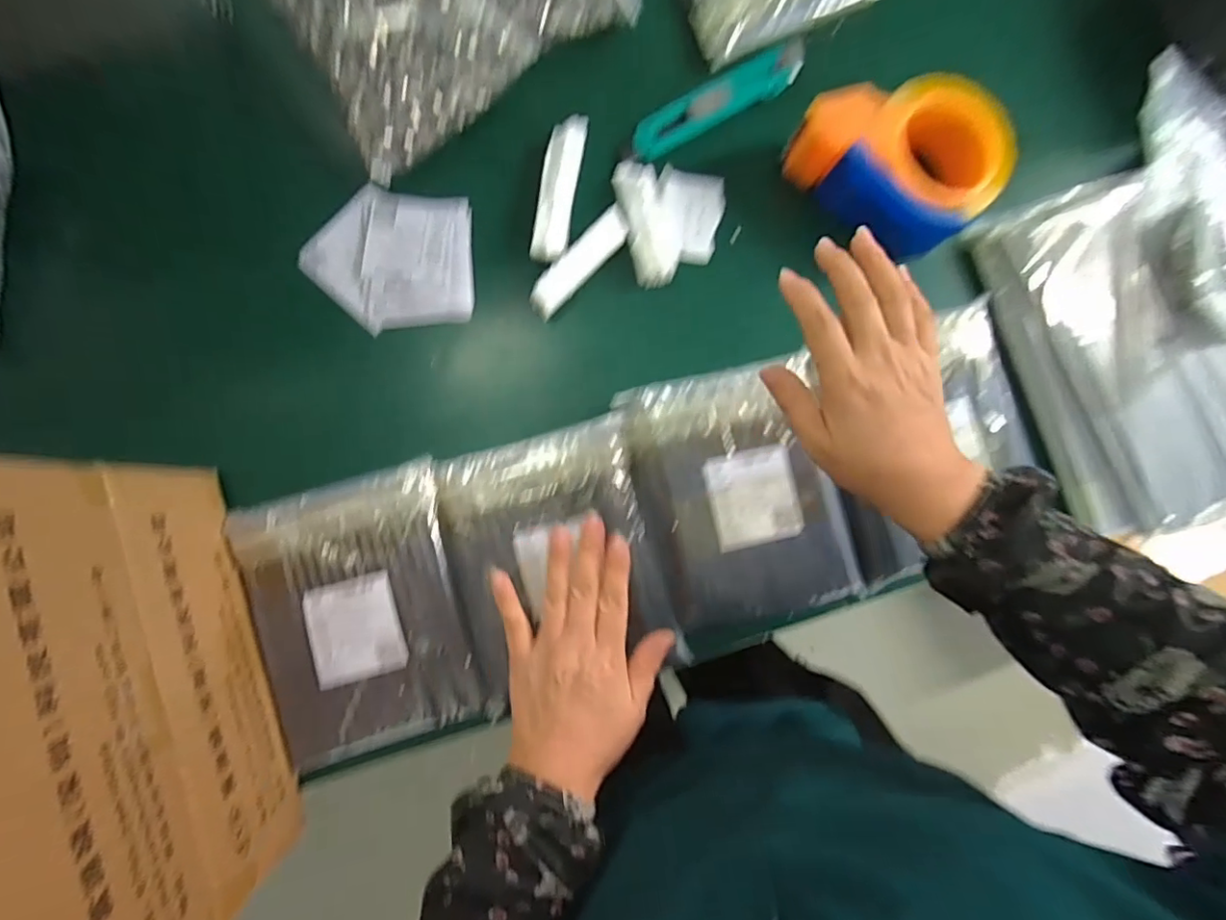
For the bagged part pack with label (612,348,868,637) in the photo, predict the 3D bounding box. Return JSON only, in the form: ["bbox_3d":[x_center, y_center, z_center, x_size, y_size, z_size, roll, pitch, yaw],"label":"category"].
[{"bbox_3d":[0.093,0.025,0.413,0.141,0.014,0.181,-15,89,-4],"label":"bagged part pack with label"}]

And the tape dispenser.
[{"bbox_3d":[0.213,-0.220,0.418,0.138,0.057,0.110,43,86,-1],"label":"tape dispenser"}]

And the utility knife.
[{"bbox_3d":[0.082,-0.280,0.439,0.153,0.013,0.036,-32,90,-4],"label":"utility knife"}]

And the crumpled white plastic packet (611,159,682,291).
[{"bbox_3d":[0.028,-0.180,0.430,0.037,0.019,0.094,-13,89,-4],"label":"crumpled white plastic packet"}]

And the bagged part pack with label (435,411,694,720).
[{"bbox_3d":[-0.042,0.074,0.407,0.148,0.019,0.183,-16,89,-4],"label":"bagged part pack with label"}]

